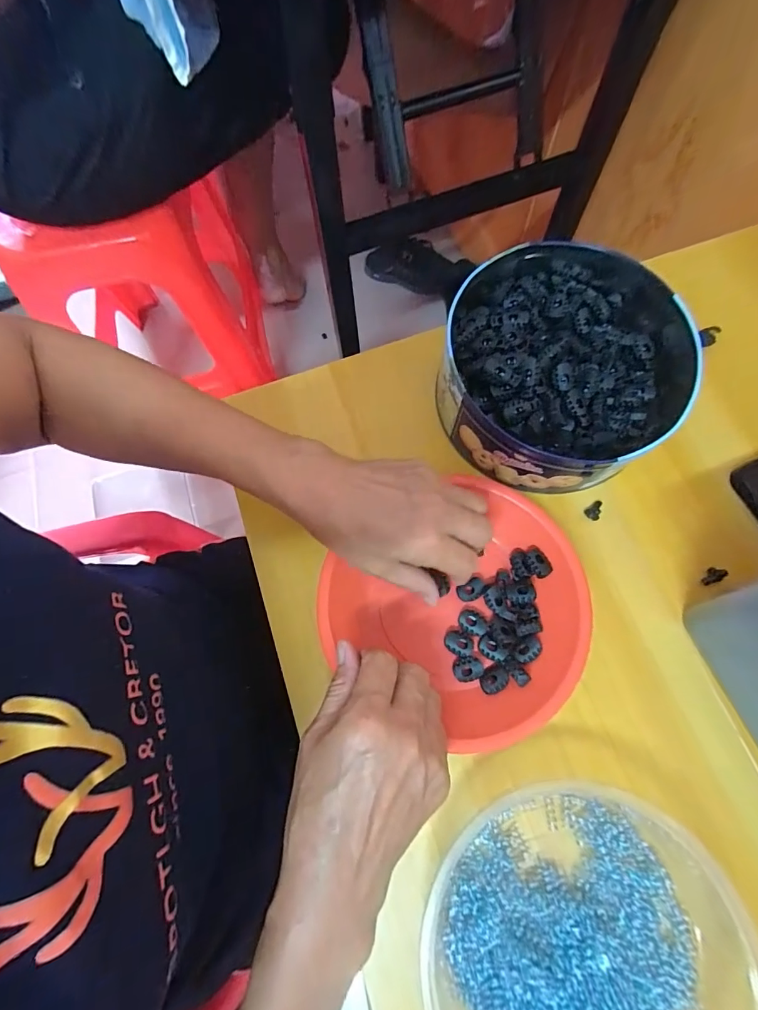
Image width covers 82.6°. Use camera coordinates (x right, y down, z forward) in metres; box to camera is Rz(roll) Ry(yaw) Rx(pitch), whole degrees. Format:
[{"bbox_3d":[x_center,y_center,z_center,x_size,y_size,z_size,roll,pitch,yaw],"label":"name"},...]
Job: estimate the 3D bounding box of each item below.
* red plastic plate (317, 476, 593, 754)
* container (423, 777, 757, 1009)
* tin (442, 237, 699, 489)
[{"bbox_3d":[0.065,0.082,0.328,0.185,0.033,0.168,-35,76,-9],"label":"red plastic plate"},{"bbox_3d":[0.125,0.276,0.252,0.182,0.046,0.175,-1,72,2],"label":"container"},{"bbox_3d":[0.150,-0.122,0.364,0.215,0.068,0.200,-40,75,-10],"label":"tin"}]

